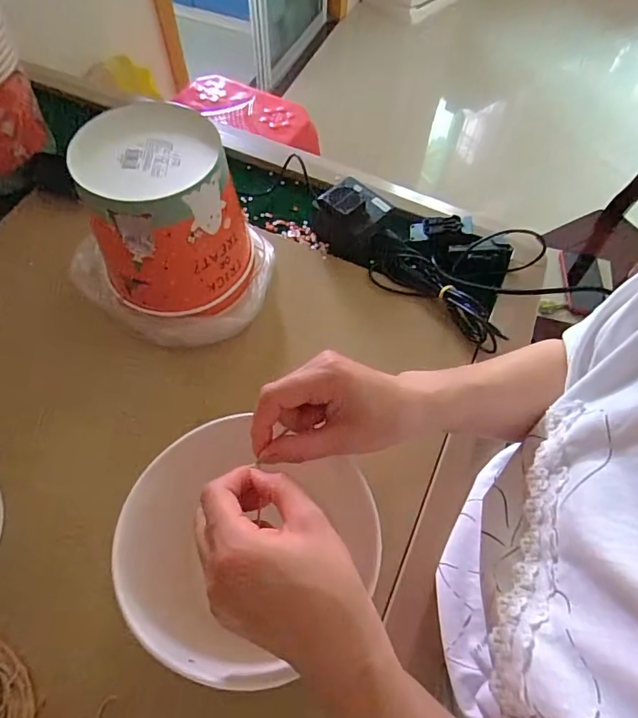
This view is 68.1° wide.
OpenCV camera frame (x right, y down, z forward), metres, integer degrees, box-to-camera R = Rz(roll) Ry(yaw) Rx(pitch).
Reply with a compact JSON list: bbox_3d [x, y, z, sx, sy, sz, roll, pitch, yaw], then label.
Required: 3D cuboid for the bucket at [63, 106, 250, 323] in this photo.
[{"bbox_3d":[-0.144,-0.142,0.464,0.139,0.141,0.141,-19,63,-11],"label":"bucket"}]

